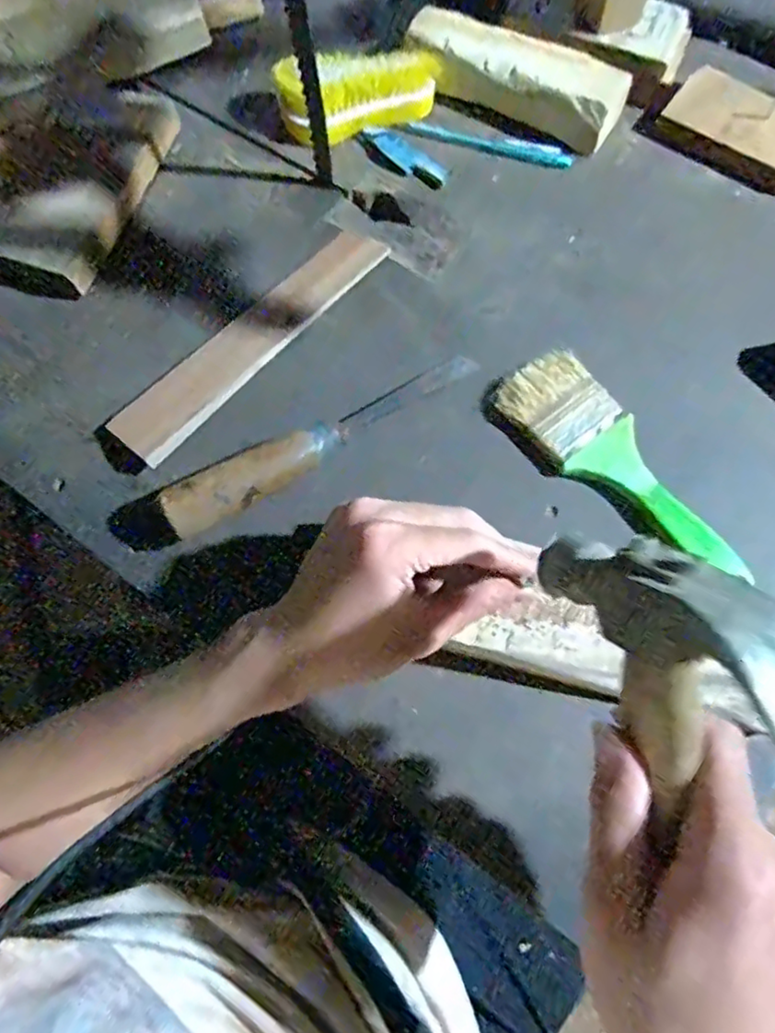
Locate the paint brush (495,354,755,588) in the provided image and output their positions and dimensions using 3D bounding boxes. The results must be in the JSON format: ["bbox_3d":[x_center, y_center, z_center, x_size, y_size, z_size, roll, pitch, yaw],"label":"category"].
[{"bbox_3d":[0.149,-0.033,0.390,0.058,0.015,0.181,-37,74,-12],"label":"paint brush"}]

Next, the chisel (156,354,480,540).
[{"bbox_3d":[-0.037,-0.055,0.385,0.216,0.024,0.026,-33,73,-11],"label":"chisel"}]

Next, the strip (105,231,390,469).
[{"bbox_3d":[-0.089,-0.123,0.420,0.046,0.010,0.221,40,75,14],"label":"strip"}]

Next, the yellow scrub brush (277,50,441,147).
[{"bbox_3d":[-0.019,-0.329,0.481,0.125,0.048,0.054,-17,70,-5],"label":"yellow scrub brush"}]

